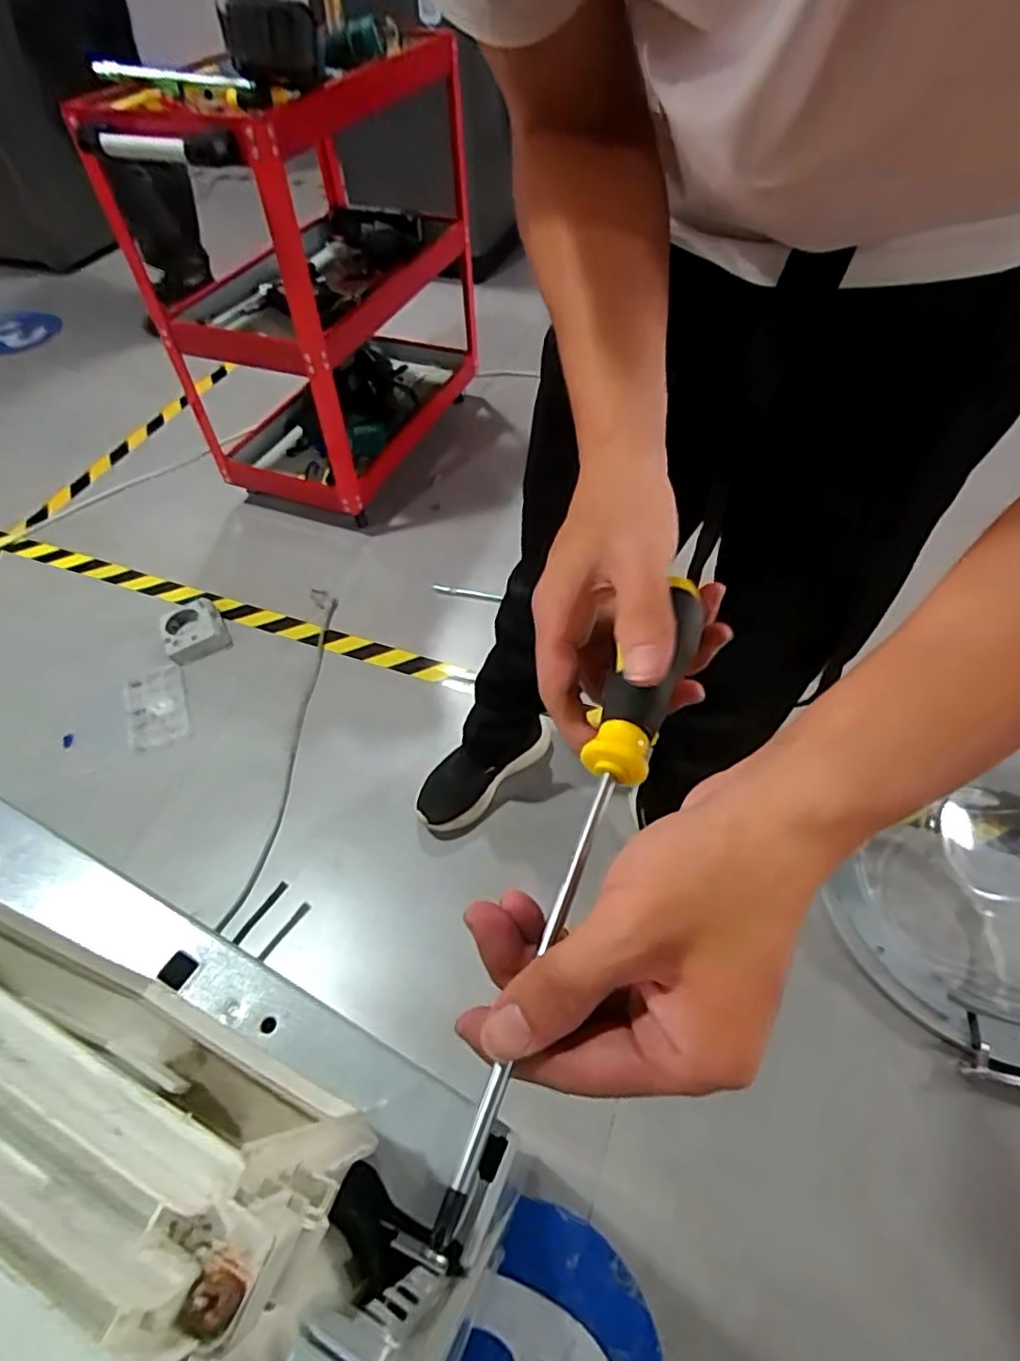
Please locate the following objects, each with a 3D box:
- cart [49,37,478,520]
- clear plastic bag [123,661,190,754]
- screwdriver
[{"bbox_3d":[-0.384,-0.803,1.339,0.372,0.696,0.682,17,55,15],"label":"cart"},{"bbox_3d":[-0.648,0.046,1.162,0.101,0.019,0.193,-21,55,-13],"label":"clear plastic bag"},{"bbox_3d":[0.031,0.051,0.246,0.029,0.036,0.264,18,59,15],"label":"screwdriver"}]

